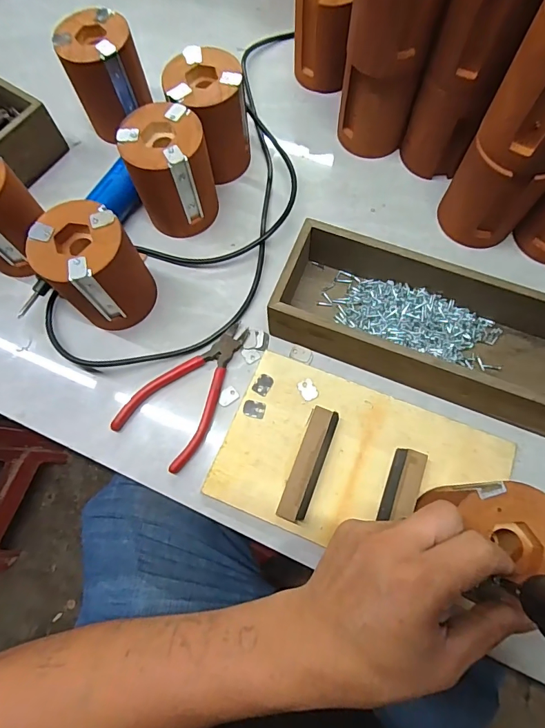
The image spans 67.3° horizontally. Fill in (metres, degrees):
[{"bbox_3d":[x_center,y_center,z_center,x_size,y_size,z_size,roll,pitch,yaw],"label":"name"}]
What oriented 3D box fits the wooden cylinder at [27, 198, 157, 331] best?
[{"bbox_3d":[-0.158,-0.086,0.378,0.073,0.104,0.072,-1,73,3],"label":"wooden cylinder"}]

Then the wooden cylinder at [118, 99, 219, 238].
[{"bbox_3d":[-0.099,-0.192,0.414,0.073,0.098,0.081,-20,73,-3],"label":"wooden cylinder"}]

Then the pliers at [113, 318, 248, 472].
[{"bbox_3d":[-0.075,0.021,0.391,0.080,0.007,0.146,35,78,12],"label":"pliers"}]

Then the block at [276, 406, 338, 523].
[{"bbox_3d":[0.031,0.086,0.356,0.025,0.016,0.097,20,75,9],"label":"block"}]

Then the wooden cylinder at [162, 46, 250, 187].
[{"bbox_3d":[-0.064,-0.256,0.434,0.075,0.101,0.085,-21,73,-3],"label":"wooden cylinder"}]

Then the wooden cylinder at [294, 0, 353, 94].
[{"bbox_3d":[0.056,-0.383,0.472,0.059,0.099,0.069,4,73,4],"label":"wooden cylinder"}]

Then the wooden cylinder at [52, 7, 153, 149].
[{"bbox_3d":[-0.181,-0.314,0.455,0.078,0.101,0.073,-20,73,-3],"label":"wooden cylinder"}]

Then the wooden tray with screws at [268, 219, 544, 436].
[{"bbox_3d":[0.143,-0.035,0.374,0.277,0.060,0.112,21,75,9],"label":"wooden tray with screws"}]

